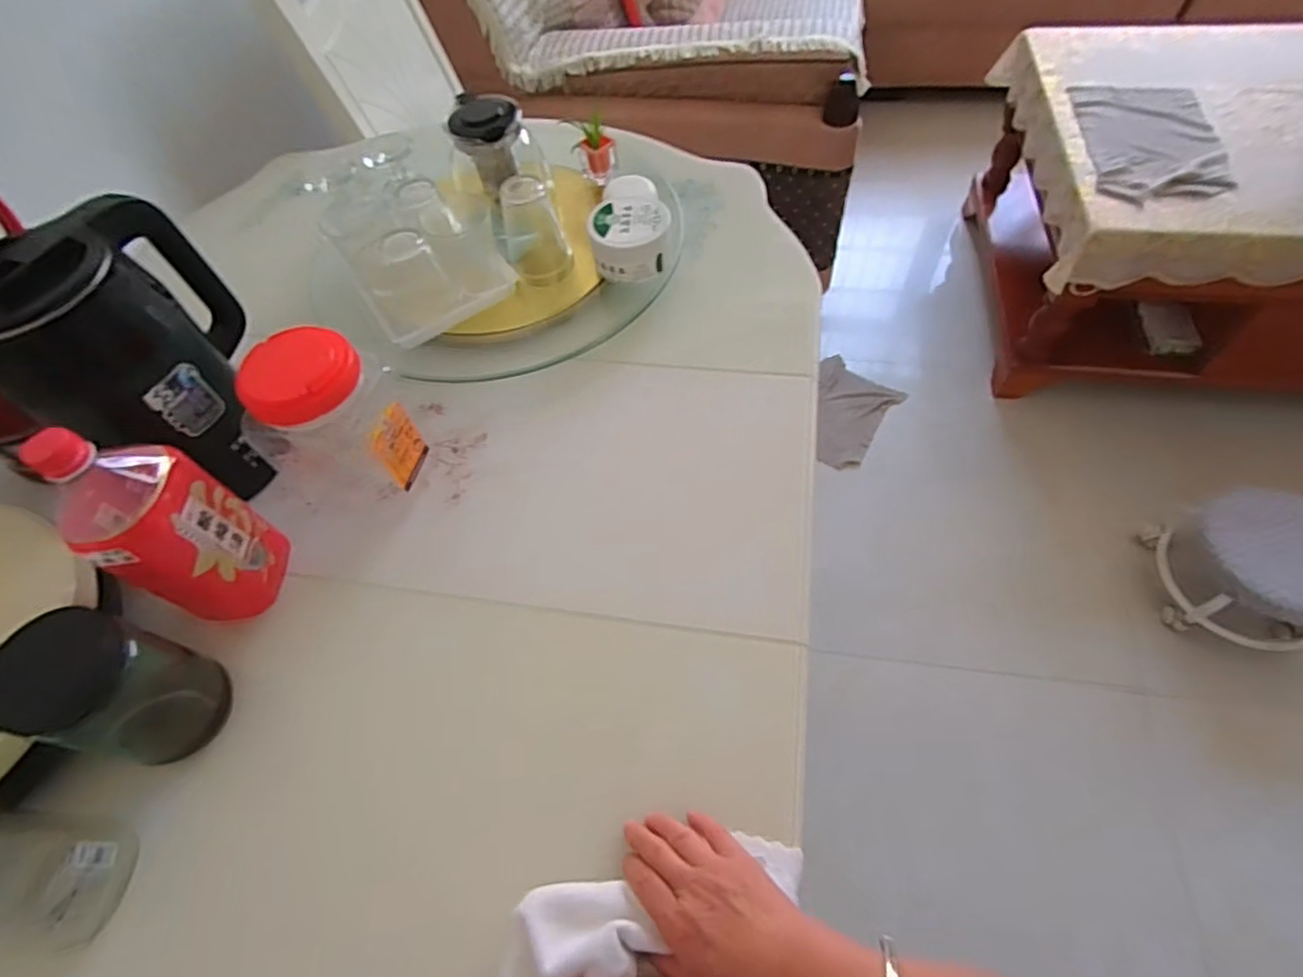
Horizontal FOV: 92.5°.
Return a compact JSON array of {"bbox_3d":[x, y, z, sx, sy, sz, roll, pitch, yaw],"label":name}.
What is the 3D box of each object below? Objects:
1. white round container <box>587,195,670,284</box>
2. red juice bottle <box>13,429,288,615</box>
[{"bbox_3d":[-0.023,-0.284,0.706,0.088,0.046,0.084,-2,58,3],"label":"white round container"},{"bbox_3d":[-0.372,0.025,0.475,0.082,0.196,0.089,25,63,18],"label":"red juice bottle"}]

